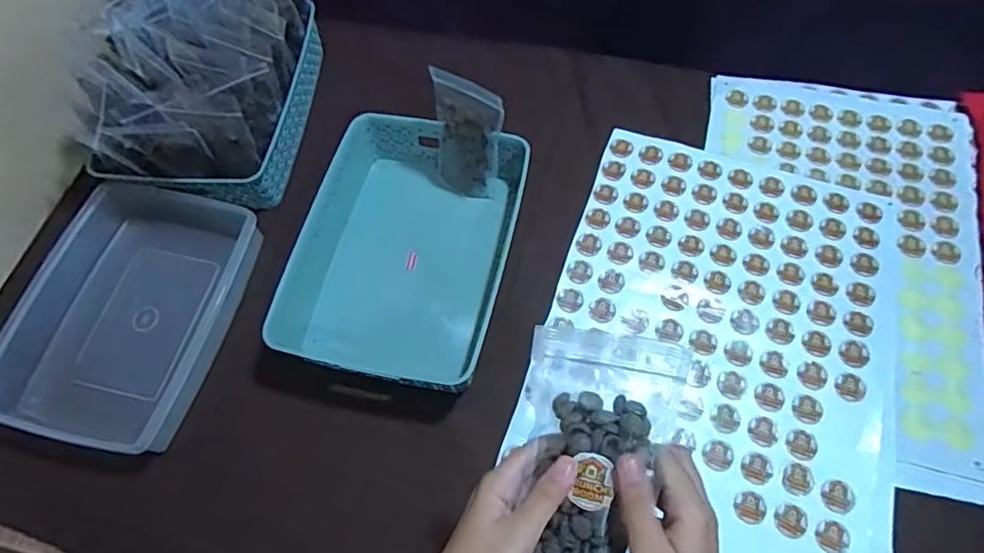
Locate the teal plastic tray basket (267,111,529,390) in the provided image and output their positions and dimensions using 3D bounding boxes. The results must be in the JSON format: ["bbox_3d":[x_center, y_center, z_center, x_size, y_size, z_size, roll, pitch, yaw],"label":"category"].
[{"bbox_3d":[-0.101,-0.038,0.677,0.228,0.071,0.315,13,65,9],"label":"teal plastic tray basket"}]

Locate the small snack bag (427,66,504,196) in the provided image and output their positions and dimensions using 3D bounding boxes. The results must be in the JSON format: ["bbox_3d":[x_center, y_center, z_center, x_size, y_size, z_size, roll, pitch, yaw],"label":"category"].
[{"bbox_3d":[-0.032,-0.162,0.690,0.086,0.158,0.024,29,55,15],"label":"small snack bag"}]

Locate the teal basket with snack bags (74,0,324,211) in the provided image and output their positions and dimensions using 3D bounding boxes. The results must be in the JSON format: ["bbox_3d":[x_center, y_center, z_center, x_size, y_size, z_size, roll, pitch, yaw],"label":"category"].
[{"bbox_3d":[-0.368,-0.270,0.750,0.234,0.148,0.324,3,64,4],"label":"teal basket with snack bags"}]

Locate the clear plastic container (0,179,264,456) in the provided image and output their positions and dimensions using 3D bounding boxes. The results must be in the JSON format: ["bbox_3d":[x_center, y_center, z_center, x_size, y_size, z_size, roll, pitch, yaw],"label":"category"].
[{"bbox_3d":[-0.419,0.038,0.674,0.226,0.071,0.306,8,65,7],"label":"clear plastic container"}]

